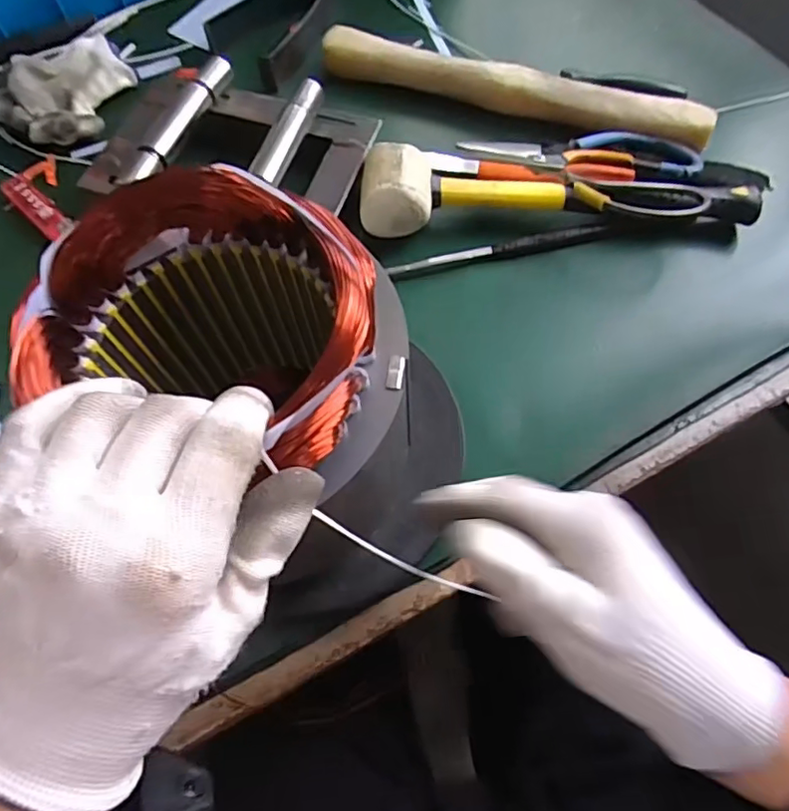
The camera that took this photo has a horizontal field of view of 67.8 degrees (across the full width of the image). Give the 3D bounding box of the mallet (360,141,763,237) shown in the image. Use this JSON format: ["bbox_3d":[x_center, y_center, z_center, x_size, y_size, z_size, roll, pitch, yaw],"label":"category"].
[{"bbox_3d":[0.116,-0.141,0.413,0.277,0.042,0.059,6,66,4],"label":"mallet"}]

